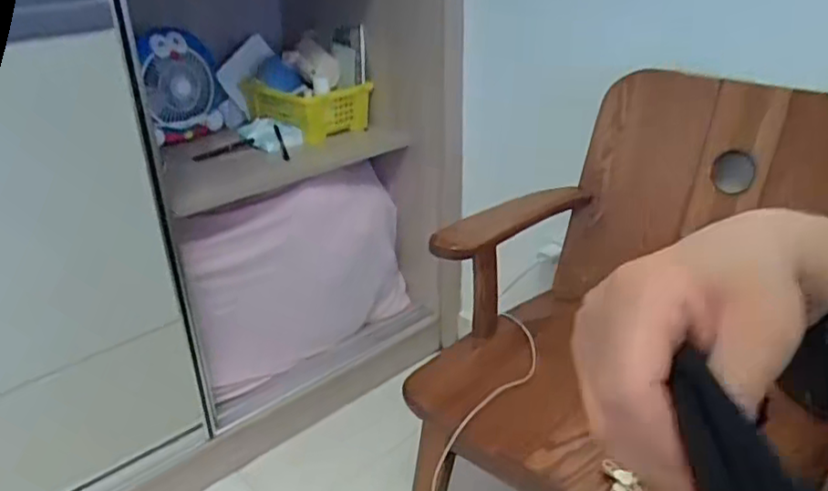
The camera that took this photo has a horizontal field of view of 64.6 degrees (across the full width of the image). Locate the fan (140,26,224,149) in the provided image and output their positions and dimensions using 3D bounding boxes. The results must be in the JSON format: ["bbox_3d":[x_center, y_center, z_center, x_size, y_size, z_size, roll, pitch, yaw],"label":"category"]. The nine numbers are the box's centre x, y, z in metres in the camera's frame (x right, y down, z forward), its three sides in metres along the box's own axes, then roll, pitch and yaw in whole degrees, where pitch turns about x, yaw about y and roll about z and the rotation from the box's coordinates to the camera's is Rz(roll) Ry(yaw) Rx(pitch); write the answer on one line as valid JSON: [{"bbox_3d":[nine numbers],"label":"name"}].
[{"bbox_3d":[-0.548,-0.377,1.540,0.161,0.258,0.122,-12,30,-18],"label":"fan"}]

